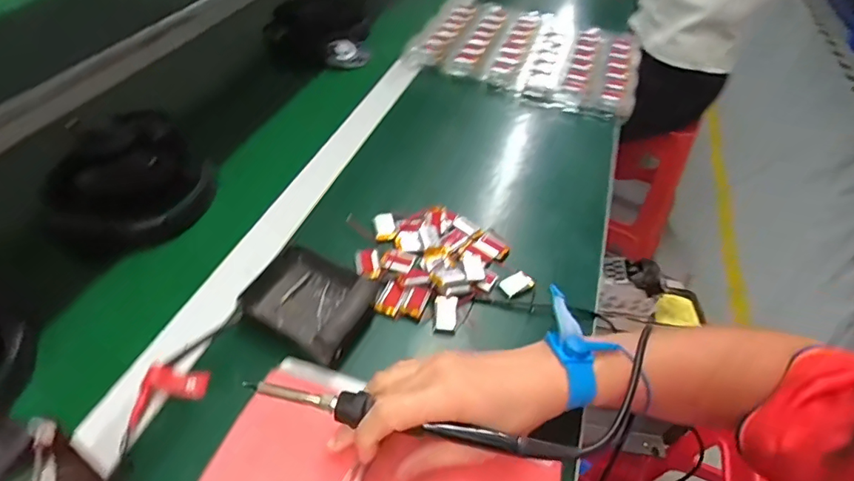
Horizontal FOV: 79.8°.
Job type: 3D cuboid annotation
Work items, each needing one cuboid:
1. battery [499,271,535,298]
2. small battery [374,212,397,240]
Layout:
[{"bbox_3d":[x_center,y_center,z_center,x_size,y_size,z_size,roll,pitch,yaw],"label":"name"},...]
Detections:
[{"bbox_3d":[0.084,0.041,0.478,0.029,0.005,0.021,-24,52,-26],"label":"battery"},{"bbox_3d":[-0.042,-0.014,0.518,0.020,0.008,0.032,-4,46,-10],"label":"small battery"}]

